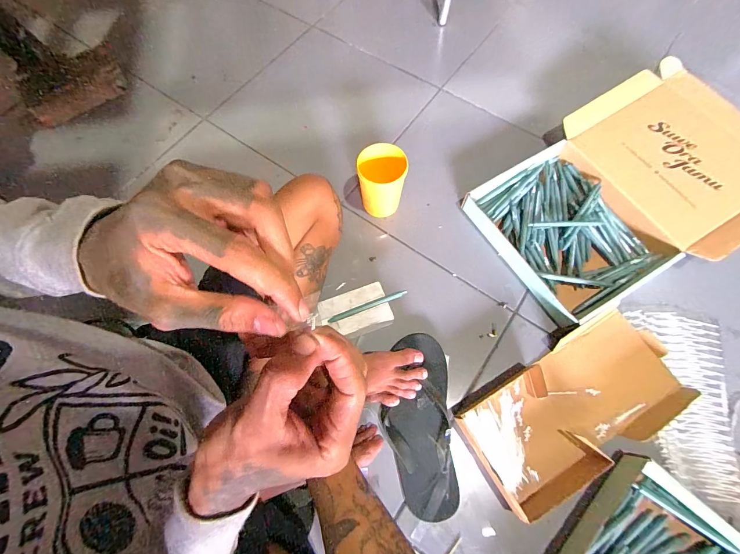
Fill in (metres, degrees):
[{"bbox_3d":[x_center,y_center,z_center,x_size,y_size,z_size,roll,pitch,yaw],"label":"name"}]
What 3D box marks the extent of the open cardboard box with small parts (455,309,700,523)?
[{"bbox_3d":[0.338,0.206,0.543,0.371,0.050,0.179,-31,72,-9],"label":"open cardboard box with small parts"}]

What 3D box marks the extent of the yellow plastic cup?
[{"bbox_3d":[0.024,-0.186,0.655,0.088,0.113,0.090,-1,70,2],"label":"yellow plastic cup"}]

